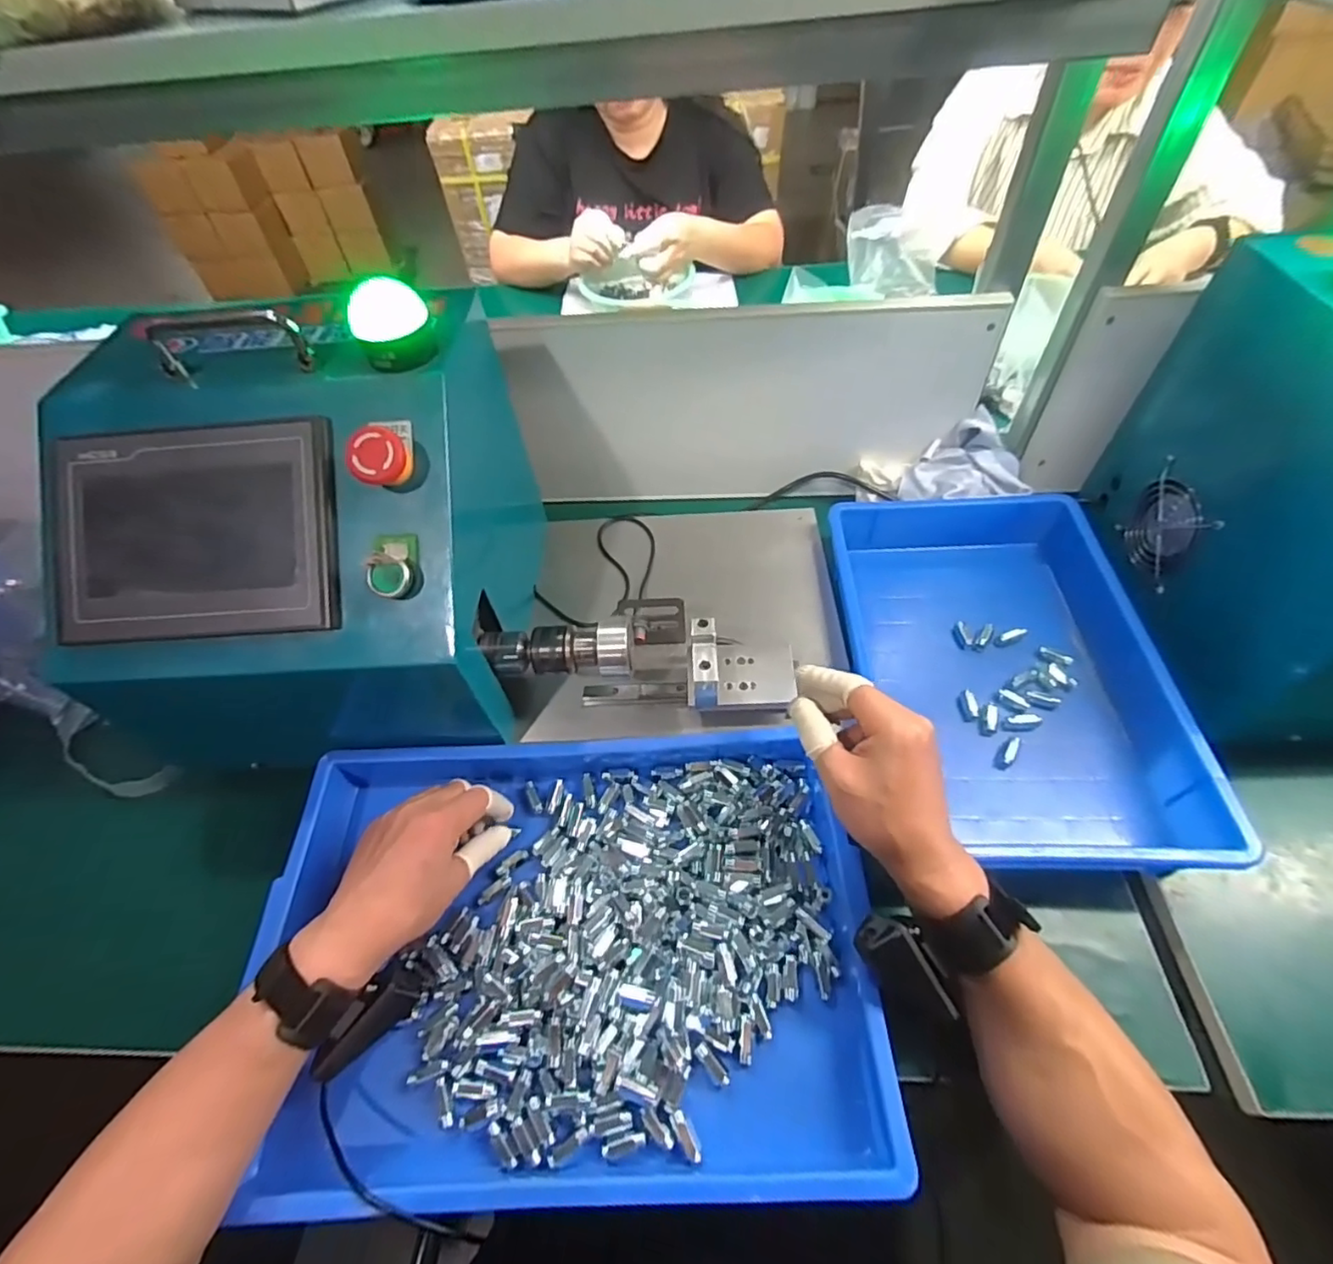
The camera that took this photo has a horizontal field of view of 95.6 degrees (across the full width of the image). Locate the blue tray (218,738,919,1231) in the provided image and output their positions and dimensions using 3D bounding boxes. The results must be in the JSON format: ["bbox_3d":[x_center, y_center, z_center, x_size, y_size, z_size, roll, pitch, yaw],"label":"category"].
[{"bbox_3d":[-0.078,0.216,0.443,0.431,0.044,0.300,-3,54,2],"label":"blue tray"}]

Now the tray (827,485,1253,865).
[{"bbox_3d":[0.289,0.023,0.541,0.234,0.064,0.361,-1,54,4],"label":"tray"}]

